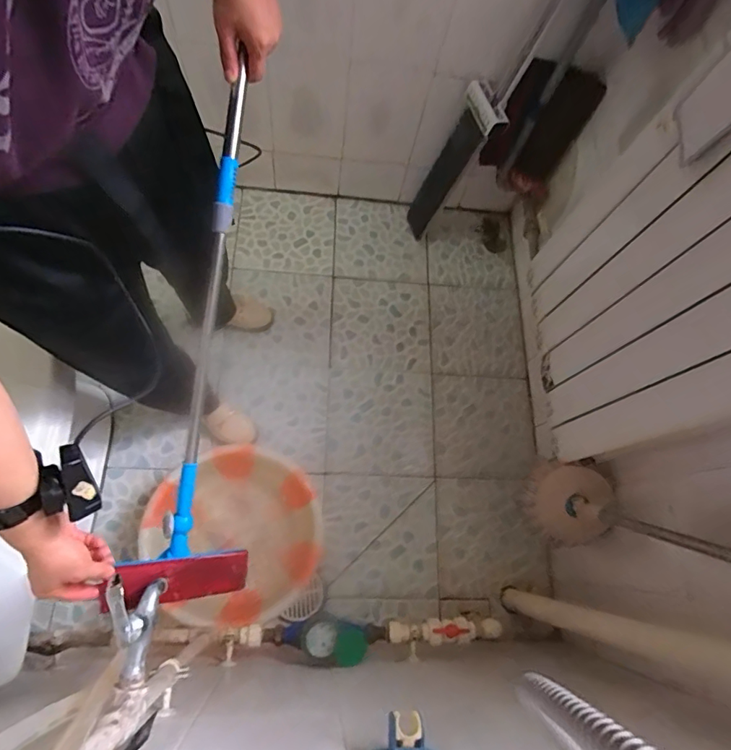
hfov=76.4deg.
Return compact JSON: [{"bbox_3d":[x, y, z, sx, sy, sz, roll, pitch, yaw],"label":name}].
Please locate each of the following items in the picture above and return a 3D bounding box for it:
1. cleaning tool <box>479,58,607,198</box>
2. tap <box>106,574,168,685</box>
[{"bbox_3d":[0.427,-0.601,1.184,0.198,0.327,0.082,39,71,7],"label":"cleaning tool"},{"bbox_3d":[-0.253,0.277,0.508,0.032,0.076,0.107,-3,72,-3],"label":"tap"}]

